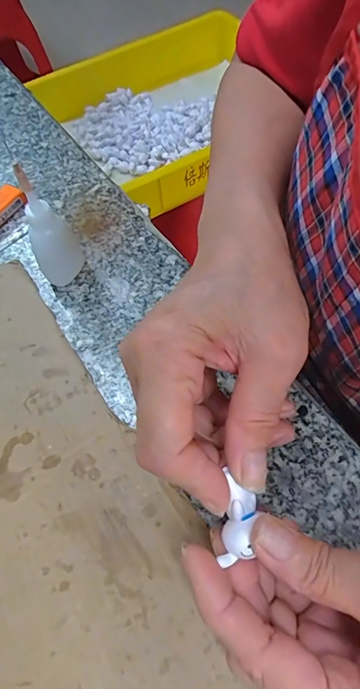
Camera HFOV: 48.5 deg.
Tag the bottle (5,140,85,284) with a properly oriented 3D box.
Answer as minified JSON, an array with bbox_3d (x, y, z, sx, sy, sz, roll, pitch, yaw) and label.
[{"bbox_3d":[-0.086,-0.076,0.264,0.021,0.093,0.027,3,63,7],"label":"bottle"}]

